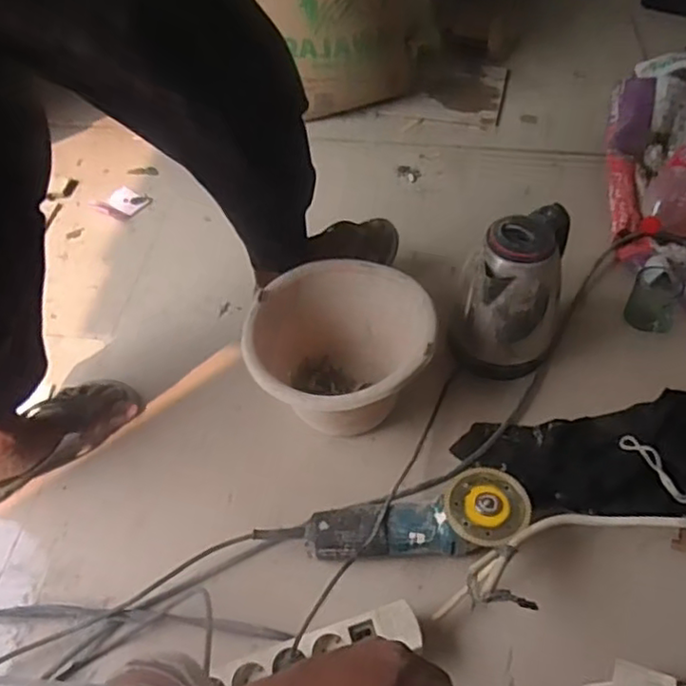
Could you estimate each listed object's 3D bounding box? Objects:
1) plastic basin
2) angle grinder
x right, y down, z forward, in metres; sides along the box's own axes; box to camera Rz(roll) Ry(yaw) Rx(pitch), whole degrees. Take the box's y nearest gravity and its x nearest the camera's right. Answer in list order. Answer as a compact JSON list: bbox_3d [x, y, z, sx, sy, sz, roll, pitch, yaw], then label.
[{"bbox_3d":[-0.003,0.027,0.907,0.240,0.161,0.241,-1,50,1],"label":"plastic basin"},{"bbox_3d":[0.088,0.222,0.804,0.267,0.082,0.099,-2,50,1],"label":"angle grinder"}]

